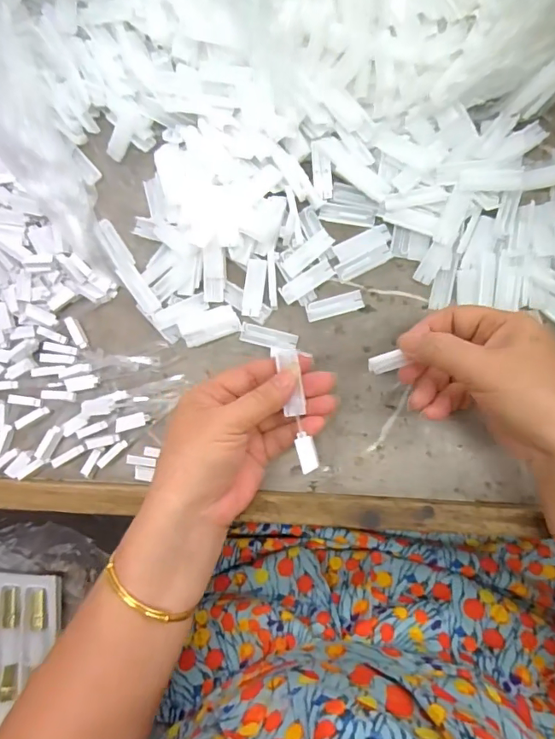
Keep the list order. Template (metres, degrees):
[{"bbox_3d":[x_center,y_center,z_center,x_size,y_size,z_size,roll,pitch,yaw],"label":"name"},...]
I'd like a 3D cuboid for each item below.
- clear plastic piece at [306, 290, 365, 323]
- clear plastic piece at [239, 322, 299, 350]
[{"bbox_3d":[0.042,-0.047,0.360,0.042,0.005,0.014,-16,83,5],"label":"clear plastic piece"},{"bbox_3d":[-0.006,-0.024,0.360,0.041,0.007,0.014,14,86,8],"label":"clear plastic piece"}]

